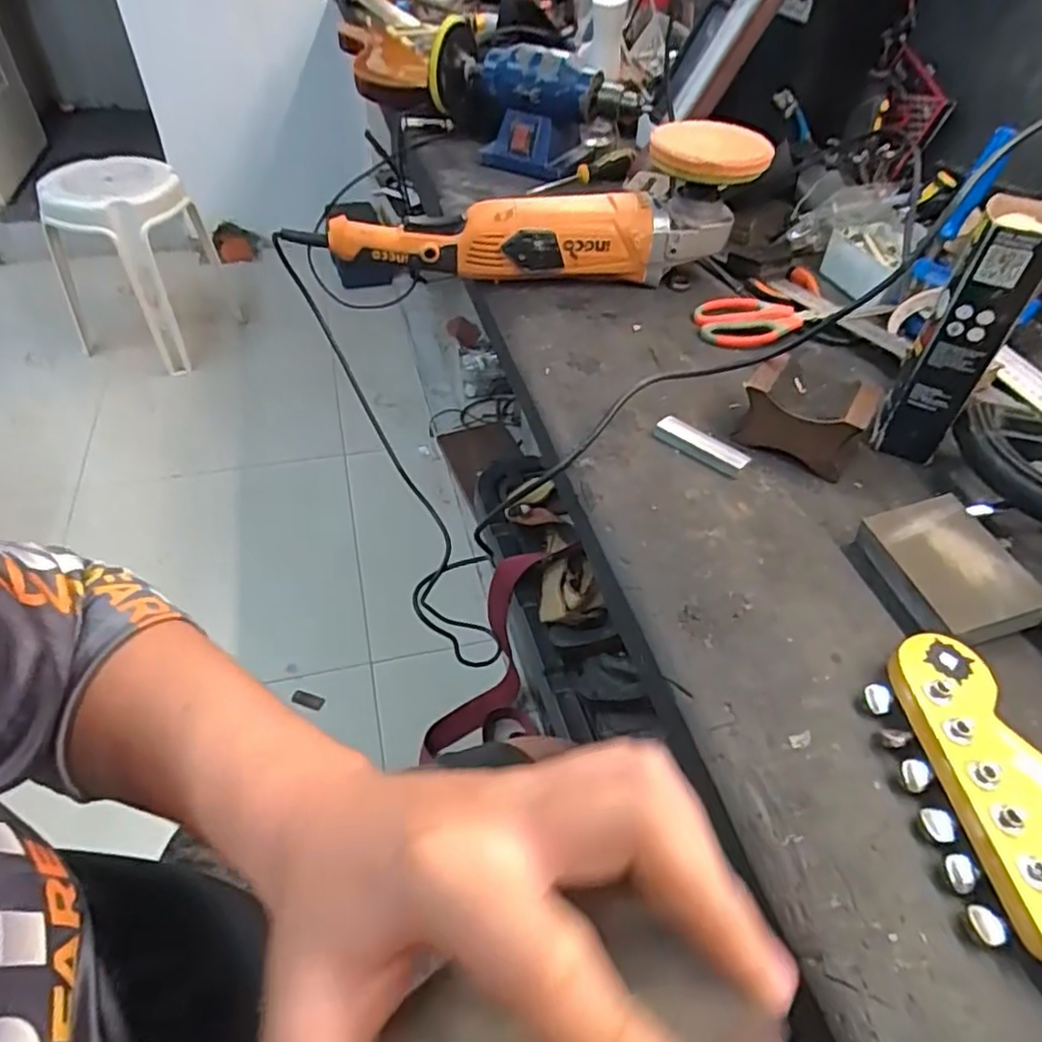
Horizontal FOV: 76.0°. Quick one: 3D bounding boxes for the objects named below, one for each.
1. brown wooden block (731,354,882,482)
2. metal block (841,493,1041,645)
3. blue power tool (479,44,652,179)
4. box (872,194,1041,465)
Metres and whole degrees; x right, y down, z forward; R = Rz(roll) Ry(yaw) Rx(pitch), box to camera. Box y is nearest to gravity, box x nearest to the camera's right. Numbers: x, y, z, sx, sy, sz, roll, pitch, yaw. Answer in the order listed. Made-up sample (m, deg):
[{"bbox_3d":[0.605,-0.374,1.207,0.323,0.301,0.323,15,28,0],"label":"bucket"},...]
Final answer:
[{"bbox_3d":[0.233,-0.086,0.552,0.095,0.061,0.064,24,51,20],"label":"brown wooden block"},{"bbox_3d":[0.286,0.035,0.456,0.080,0.035,0.102,-10,48,-10],"label":"metal block"},{"bbox_3d":[0.055,-0.587,0.965,0.237,0.137,0.118,9,47,5],"label":"blue power tool"},{"bbox_3d":[0.341,-0.139,0.519,0.058,0.189,0.072,28,53,23],"label":"box"}]

